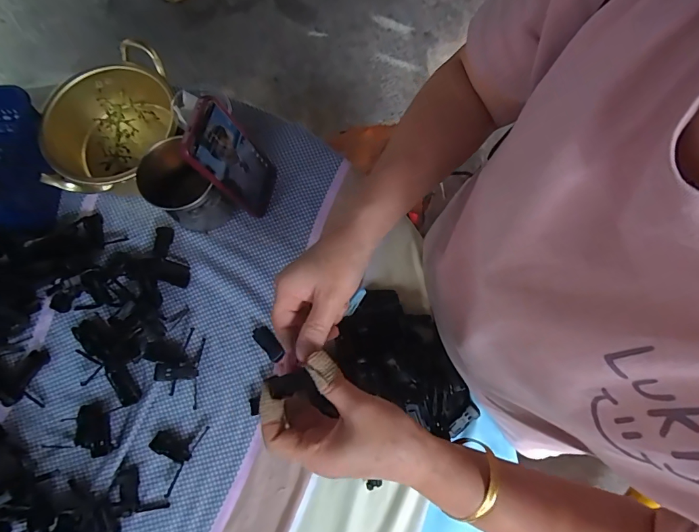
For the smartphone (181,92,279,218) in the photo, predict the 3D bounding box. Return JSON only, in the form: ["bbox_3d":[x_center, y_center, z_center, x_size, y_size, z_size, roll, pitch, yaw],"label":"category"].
[{"bbox_3d":[-0.135,-0.124,0.476,0.010,0.157,0.078,11,77,21],"label":"smartphone"}]

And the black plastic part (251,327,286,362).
[{"bbox_3d":[-0.100,0.095,0.493,0.020,0.008,0.047,-41,79,-10],"label":"black plastic part"}]

